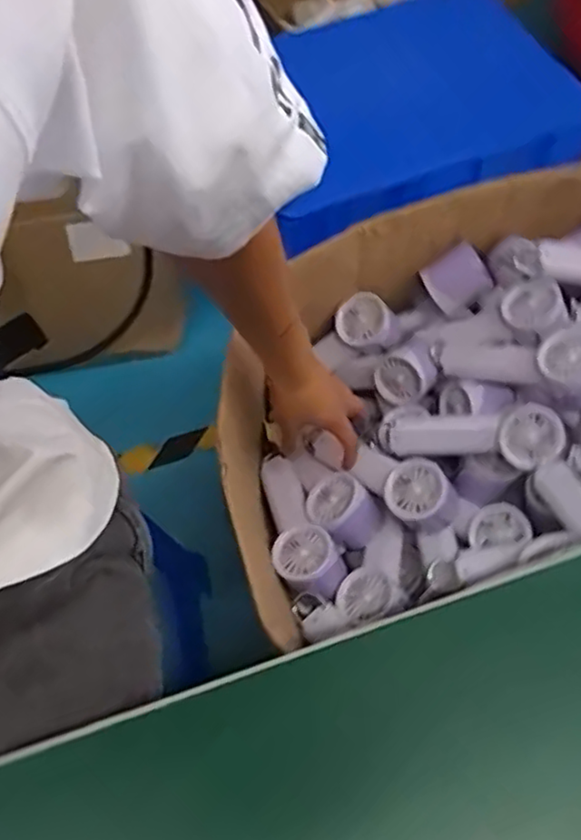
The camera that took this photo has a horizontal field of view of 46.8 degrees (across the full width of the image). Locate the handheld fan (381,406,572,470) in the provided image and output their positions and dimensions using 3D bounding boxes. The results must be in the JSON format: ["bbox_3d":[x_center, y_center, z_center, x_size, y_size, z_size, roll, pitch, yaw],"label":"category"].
[{"bbox_3d":[0.187,0.018,0.716,0.194,0.042,0.059,0,58,26],"label":"handheld fan"}]

